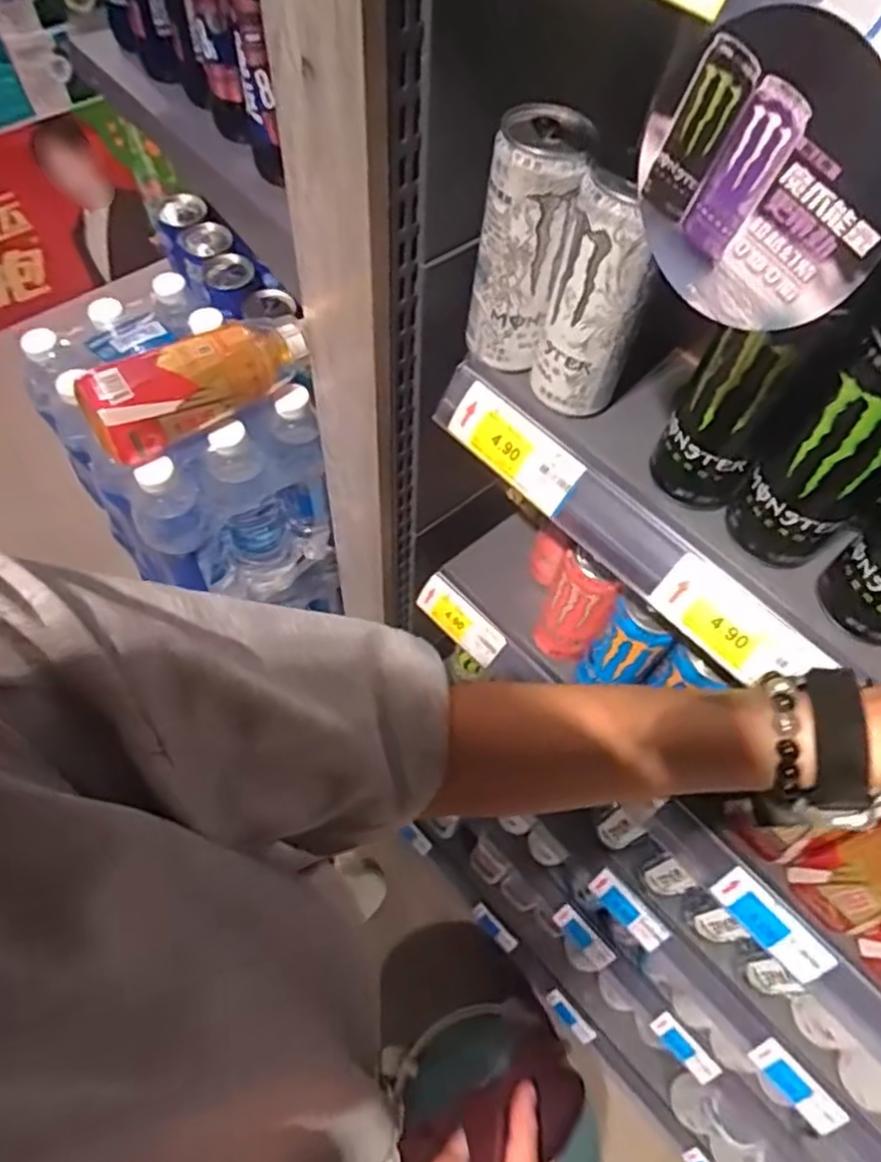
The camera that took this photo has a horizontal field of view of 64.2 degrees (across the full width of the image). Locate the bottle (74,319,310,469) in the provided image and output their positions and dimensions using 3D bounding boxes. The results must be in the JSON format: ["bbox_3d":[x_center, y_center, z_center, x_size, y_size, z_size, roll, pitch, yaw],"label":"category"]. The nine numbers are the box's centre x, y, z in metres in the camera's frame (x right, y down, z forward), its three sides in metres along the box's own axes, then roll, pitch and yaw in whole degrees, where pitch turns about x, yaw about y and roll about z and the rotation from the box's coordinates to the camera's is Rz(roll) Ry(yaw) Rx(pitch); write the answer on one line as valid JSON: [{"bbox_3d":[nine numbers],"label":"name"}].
[{"bbox_3d":[-0.204,-0.172,0.607,0.194,0.058,0.070,-26,65,-18],"label":"bottle"}]

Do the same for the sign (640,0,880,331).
[{"bbox_3d":[0.114,-0.138,0.249,0.008,0.092,0.093,-32,84,-25],"label":"sign"}]

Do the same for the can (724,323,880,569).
[{"bbox_3d":[0.209,-0.071,0.366,0.055,0.145,0.055,2,60,-3],"label":"can"}]

